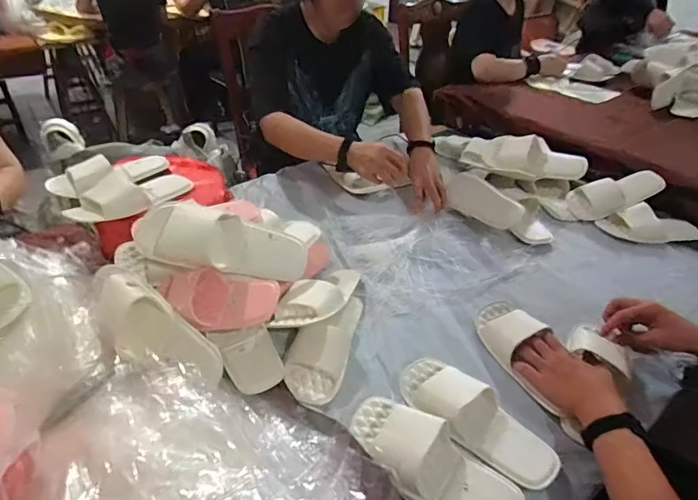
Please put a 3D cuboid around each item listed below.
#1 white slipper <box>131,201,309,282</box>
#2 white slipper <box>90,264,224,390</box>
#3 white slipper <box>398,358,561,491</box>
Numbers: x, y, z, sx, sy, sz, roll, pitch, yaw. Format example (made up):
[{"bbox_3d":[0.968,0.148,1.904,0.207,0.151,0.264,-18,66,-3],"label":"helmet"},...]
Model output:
[{"bbox_3d":[-0.212,-0.009,0.784,0.283,0.109,0.075,15,-10,-21],"label":"white slipper"},{"bbox_3d":[-0.297,0.118,0.695,0.269,0.069,0.087,34,44,13],"label":"white slipper"},{"bbox_3d":[0.185,0.233,0.664,0.102,0.045,0.240,-29,47,-35],"label":"white slipper"}]

